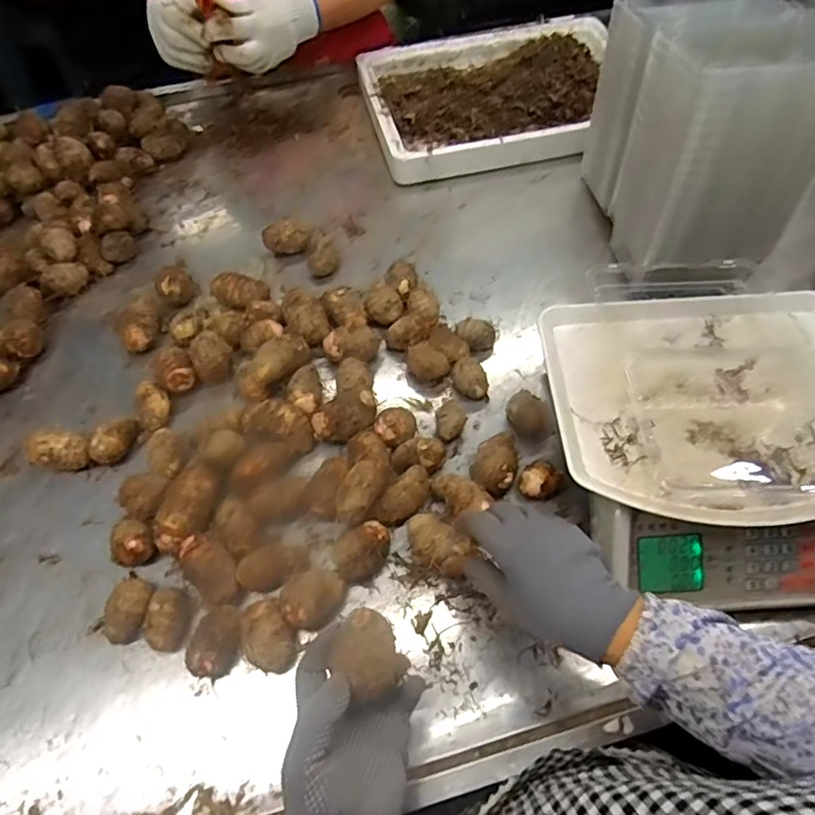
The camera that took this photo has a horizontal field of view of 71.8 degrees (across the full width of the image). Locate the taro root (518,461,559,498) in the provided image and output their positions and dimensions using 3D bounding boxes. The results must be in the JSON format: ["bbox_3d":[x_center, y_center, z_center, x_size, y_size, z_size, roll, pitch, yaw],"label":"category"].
[{"bbox_3d":[0.138,0.079,0.594,0.038,0.034,0.035,-1,57,1],"label":"taro root"}]

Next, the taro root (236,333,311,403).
[{"bbox_3d":[-0.157,-0.049,0.646,0.094,0.051,0.051,-41,64,-2],"label":"taro root"}]

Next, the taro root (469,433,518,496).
[{"bbox_3d":[0.095,0.060,0.595,0.050,0.044,0.070,17,59,12],"label":"taro root"}]

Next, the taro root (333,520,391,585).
[{"bbox_3d":[-0.042,0.140,0.545,0.061,0.051,0.048,-28,63,-14],"label":"taro root"}]

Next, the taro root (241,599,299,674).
[{"bbox_3d":[-0.126,0.214,0.520,0.043,0.049,0.062,-29,61,-16],"label":"taro root"}]

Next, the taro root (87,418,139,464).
[{"bbox_3d":[-0.331,0.038,0.637,0.034,0.036,0.054,11,58,8],"label":"taro root"}]

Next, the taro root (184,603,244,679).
[{"bbox_3d":[-0.172,0.217,0.518,0.049,0.037,0.064,24,61,16],"label":"taro root"}]

